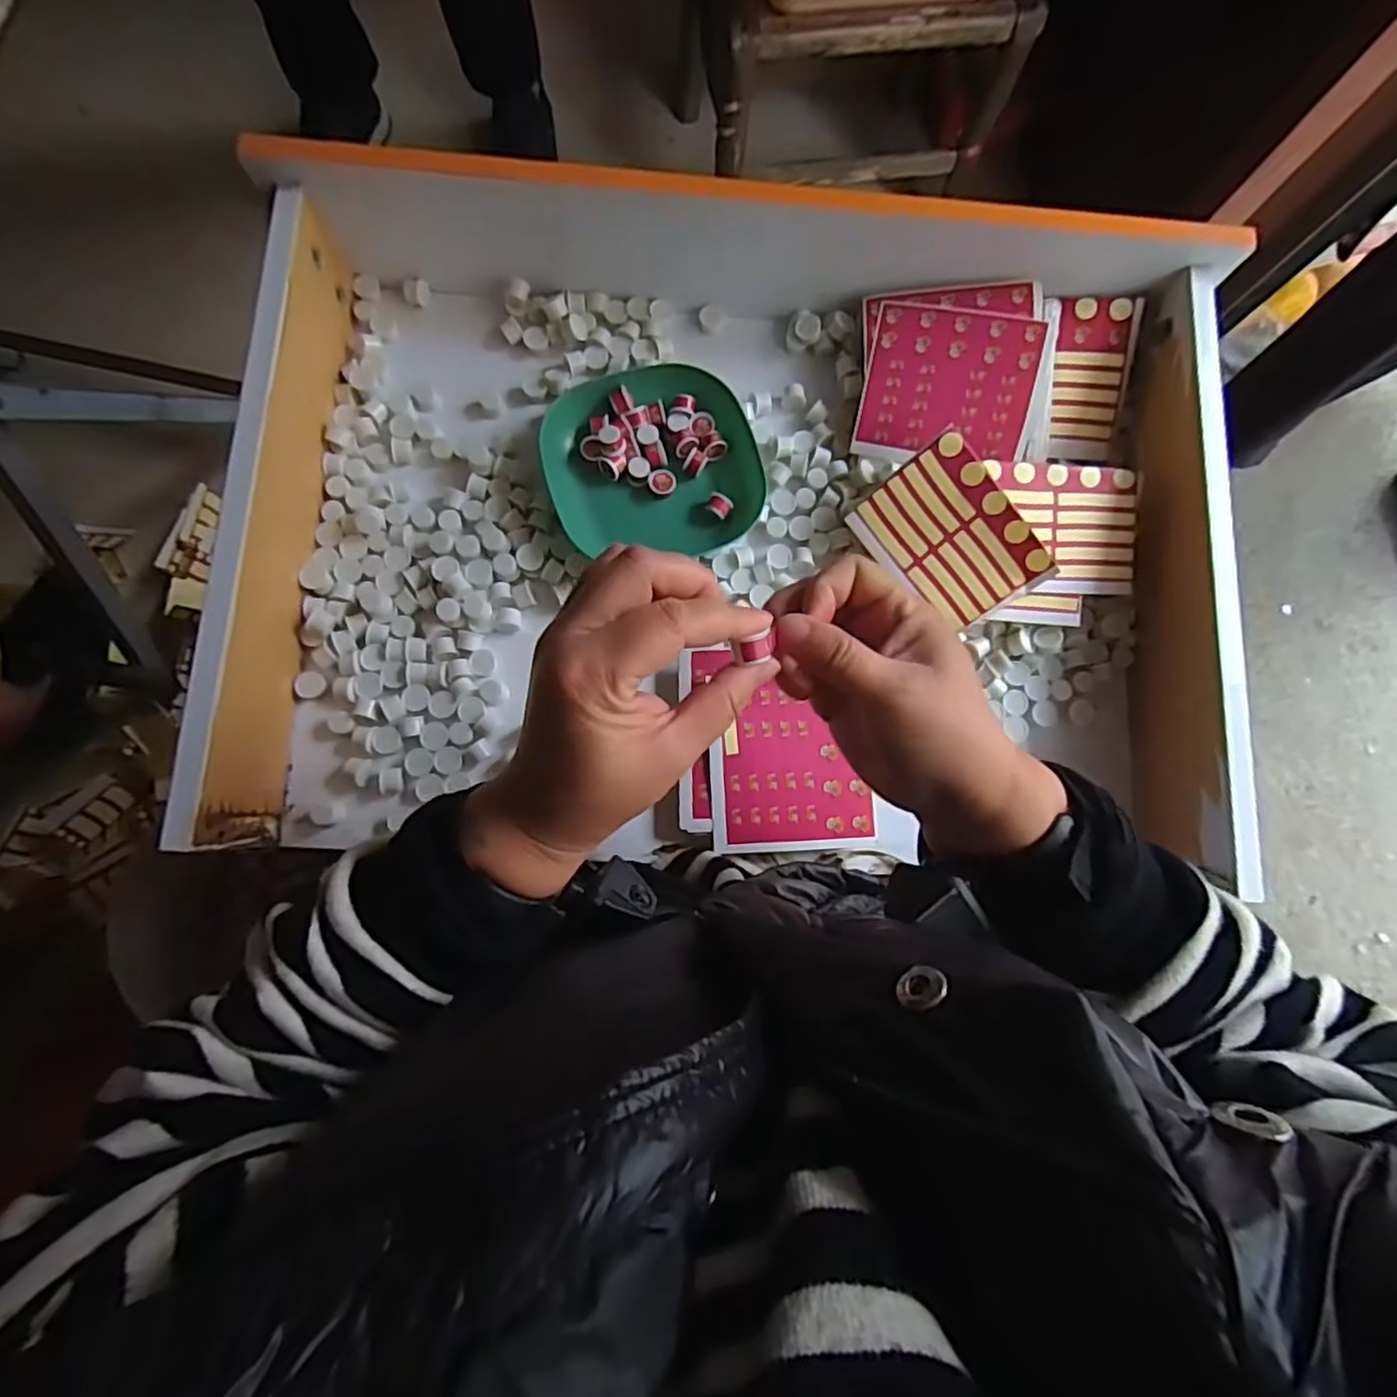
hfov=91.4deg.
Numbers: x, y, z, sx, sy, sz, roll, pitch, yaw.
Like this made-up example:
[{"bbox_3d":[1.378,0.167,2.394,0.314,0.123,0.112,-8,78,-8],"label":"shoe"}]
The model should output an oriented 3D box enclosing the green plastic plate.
[{"bbox_3d":[-0.032,-0.163,0.458,0.134,0.025,0.132,0,81,-3],"label":"green plastic plate"}]

